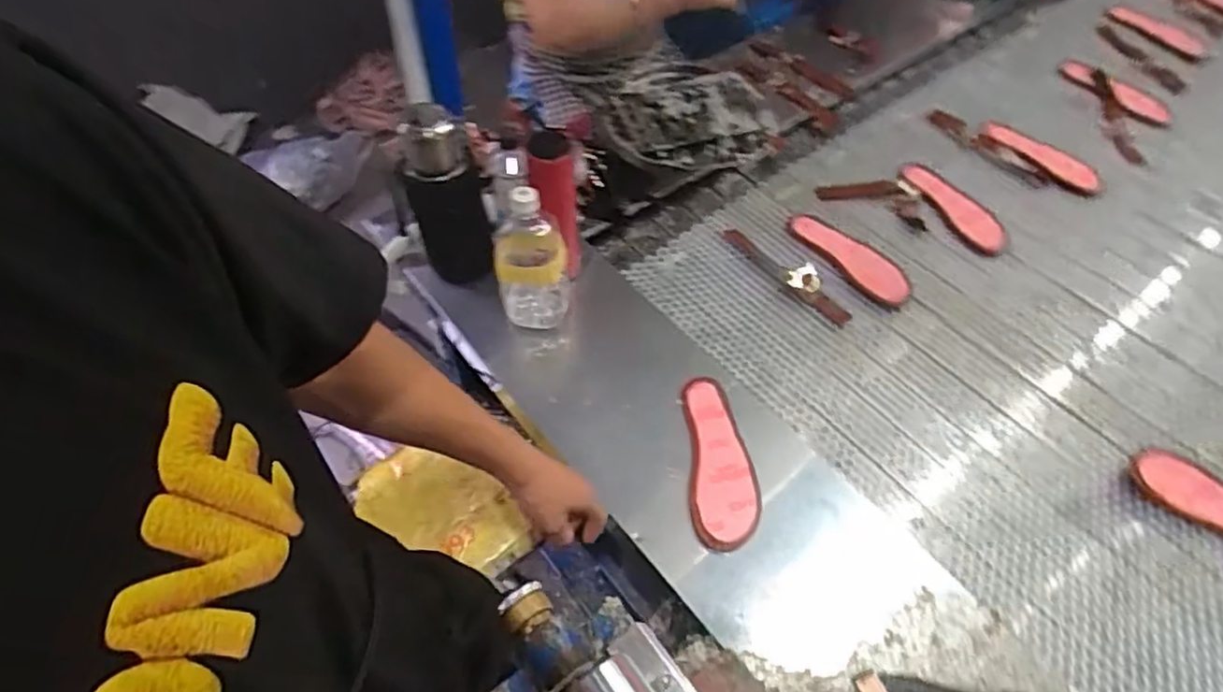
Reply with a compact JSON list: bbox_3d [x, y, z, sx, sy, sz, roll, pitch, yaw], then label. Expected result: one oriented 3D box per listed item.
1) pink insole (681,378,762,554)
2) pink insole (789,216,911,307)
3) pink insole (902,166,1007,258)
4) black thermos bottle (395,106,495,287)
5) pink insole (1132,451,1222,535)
[{"bbox_3d":[0.135,0.137,0.843,0.080,0.011,0.220,0,54,0],"label":"pink insole"},{"bbox_3d":[0.370,-0.140,1.065,0.074,0.009,0.203,-36,68,-16],"label":"pink insole"},{"bbox_3d":[0.570,-0.232,1.138,0.078,0.011,0.199,-29,71,-11],"label":"pink insole"},{"bbox_3d":[-0.224,-0.185,0.957,0.091,0.327,0.091,-16,57,-11],"label":"black thermos bottle"},{"bbox_3d":[0.761,0.199,0.847,0.213,0.013,0.084,27,59,18],"label":"pink insole"}]

